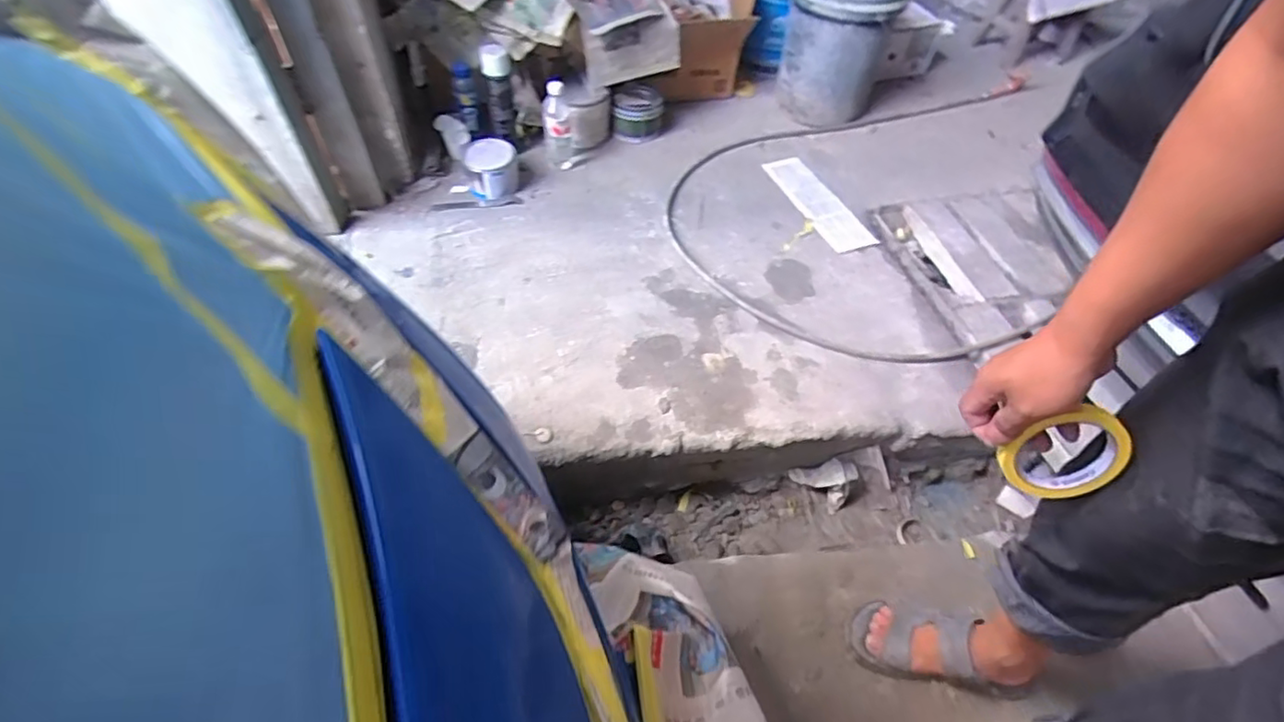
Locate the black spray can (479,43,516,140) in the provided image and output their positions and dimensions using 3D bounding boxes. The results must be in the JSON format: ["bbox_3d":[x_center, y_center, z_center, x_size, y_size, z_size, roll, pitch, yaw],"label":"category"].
[{"bbox_3d":[-0.368,-0.703,1.540,0.068,0.211,0.056,-1,50,-3],"label":"black spray can"}]

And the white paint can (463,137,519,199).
[{"bbox_3d":[-0.391,-0.506,1.577,0.126,0.106,0.119,2,49,-3],"label":"white paint can"}]

